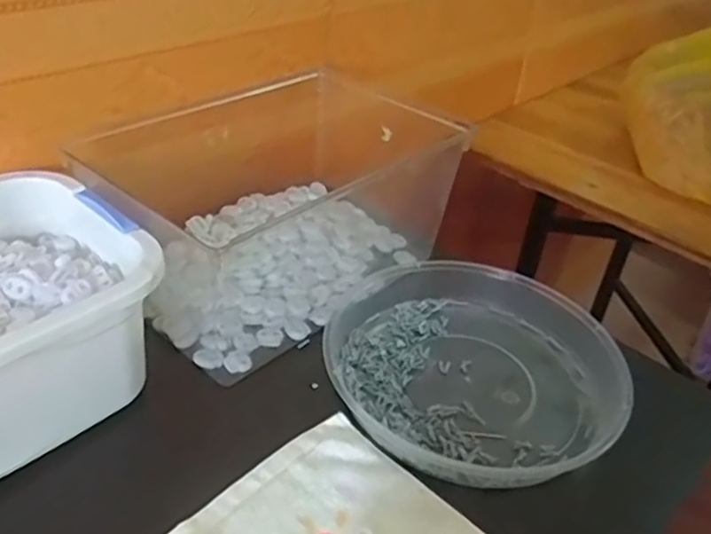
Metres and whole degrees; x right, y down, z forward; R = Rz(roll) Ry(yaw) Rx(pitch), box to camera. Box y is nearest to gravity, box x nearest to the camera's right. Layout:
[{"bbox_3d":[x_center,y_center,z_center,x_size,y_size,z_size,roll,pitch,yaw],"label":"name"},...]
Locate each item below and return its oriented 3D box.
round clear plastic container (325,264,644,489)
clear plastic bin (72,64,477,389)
[{"bbox_3d":[0.090,0.079,0.526,0.242,0.039,0.223,24,40,24],"label":"round clear plastic container"},{"bbox_3d":[-0.078,-0.065,0.610,0.224,0.124,0.293,33,44,32],"label":"clear plastic bin"}]

